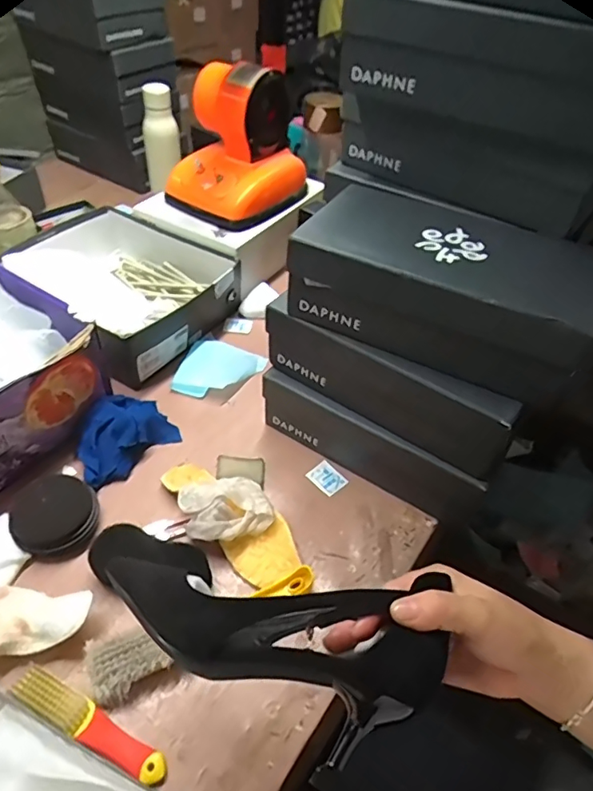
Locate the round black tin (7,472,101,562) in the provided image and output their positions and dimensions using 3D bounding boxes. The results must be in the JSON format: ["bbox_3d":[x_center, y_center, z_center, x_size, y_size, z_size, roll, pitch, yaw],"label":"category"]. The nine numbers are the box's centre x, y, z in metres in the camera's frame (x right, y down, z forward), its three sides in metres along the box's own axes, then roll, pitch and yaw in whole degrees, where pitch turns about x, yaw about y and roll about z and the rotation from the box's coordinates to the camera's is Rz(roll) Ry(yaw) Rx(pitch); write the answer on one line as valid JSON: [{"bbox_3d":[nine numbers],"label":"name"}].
[{"bbox_3d":[-0.273,0.137,0.605,0.090,0.030,0.094,3,46,-3],"label":"round black tin"}]

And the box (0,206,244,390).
[{"bbox_3d":[-0.299,-0.180,0.829,0.336,0.107,0.280,28,50,21],"label":"box"}]

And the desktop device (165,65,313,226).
[{"bbox_3d":[-0.097,-0.412,0.859,0.166,0.195,0.177,29,50,21],"label":"desktop device"}]

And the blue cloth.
[{"bbox_3d":[-0.225,0.044,0.687,0.126,0.040,0.102,-27,54,-28],"label":"blue cloth"}]

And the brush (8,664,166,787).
[{"bbox_3d":[-0.185,0.294,0.475,0.156,0.017,0.029,23,48,16],"label":"brush"}]

